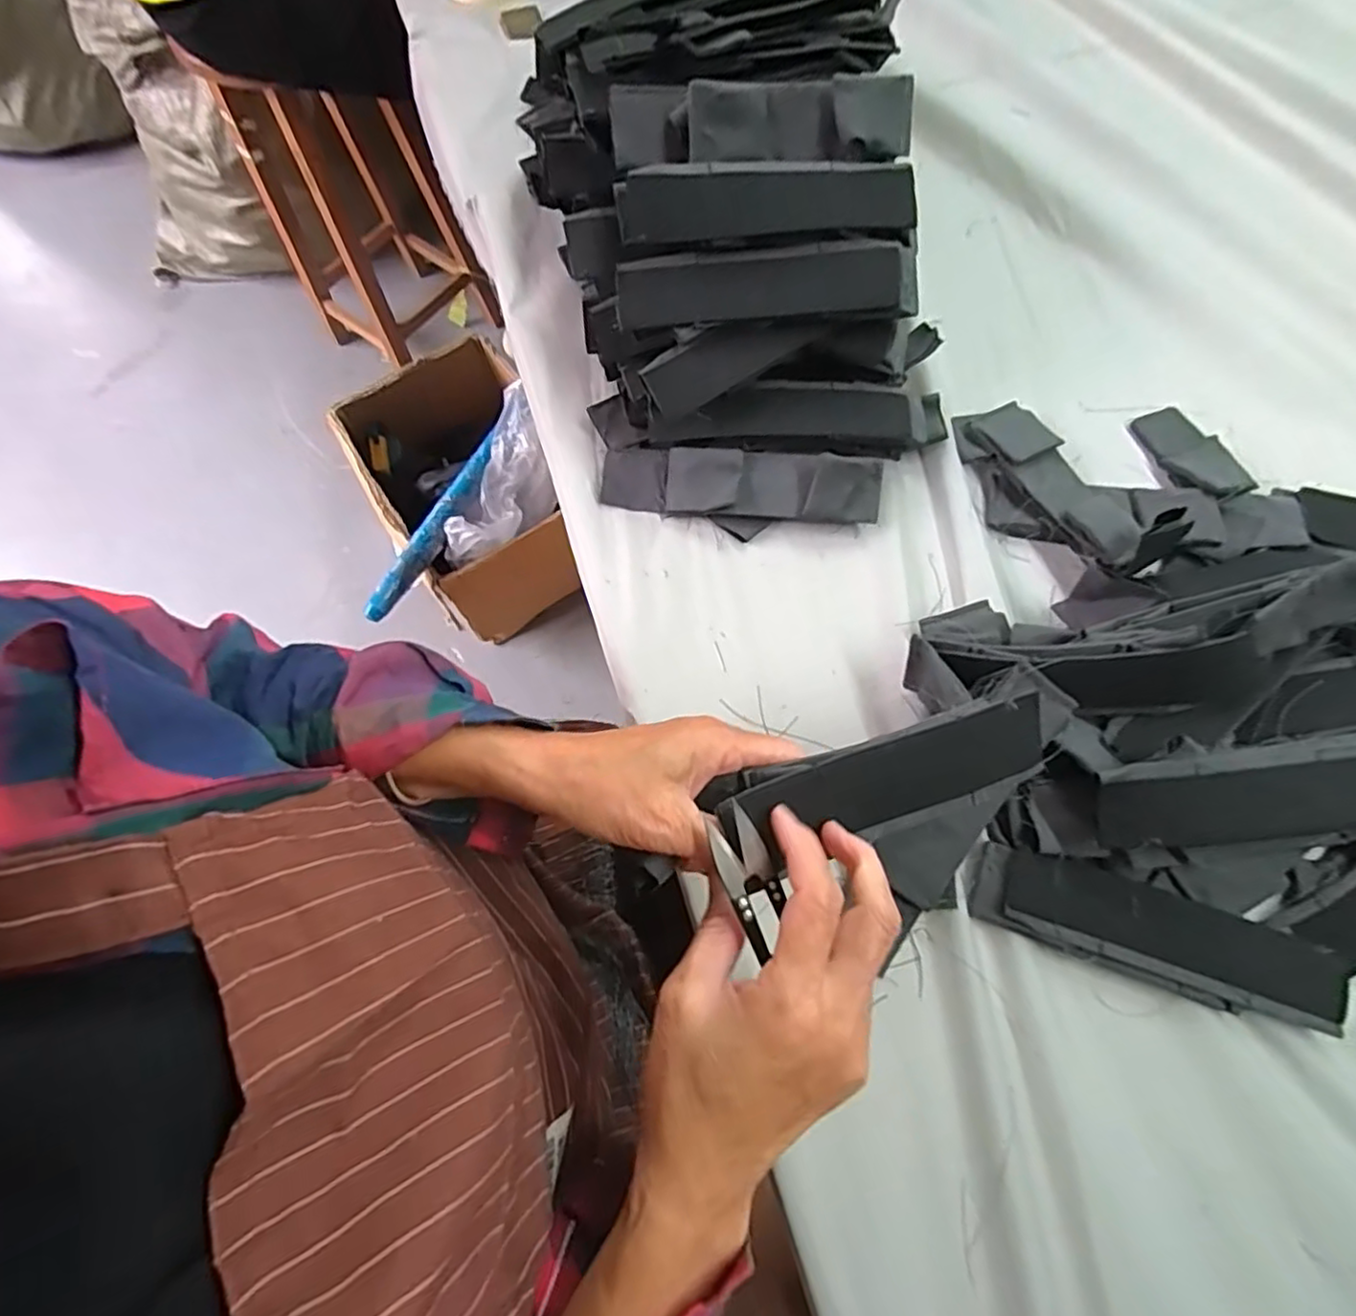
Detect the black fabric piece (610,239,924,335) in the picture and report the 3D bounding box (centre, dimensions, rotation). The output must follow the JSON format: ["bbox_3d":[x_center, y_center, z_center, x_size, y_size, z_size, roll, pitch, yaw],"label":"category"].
[{"bbox_3d":[0.061,-0.245,0.441,0.198,0.017,0.044,-5,94,1],"label":"black fabric piece"}]

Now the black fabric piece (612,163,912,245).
[{"bbox_3d":[0.057,-0.292,0.427,0.188,0.013,0.043,-6,101,-5],"label":"black fabric piece"}]

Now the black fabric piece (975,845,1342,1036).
[{"bbox_3d":[0.271,0.157,0.376,0.196,0.016,0.050,19,71,7],"label":"black fabric piece"}]

